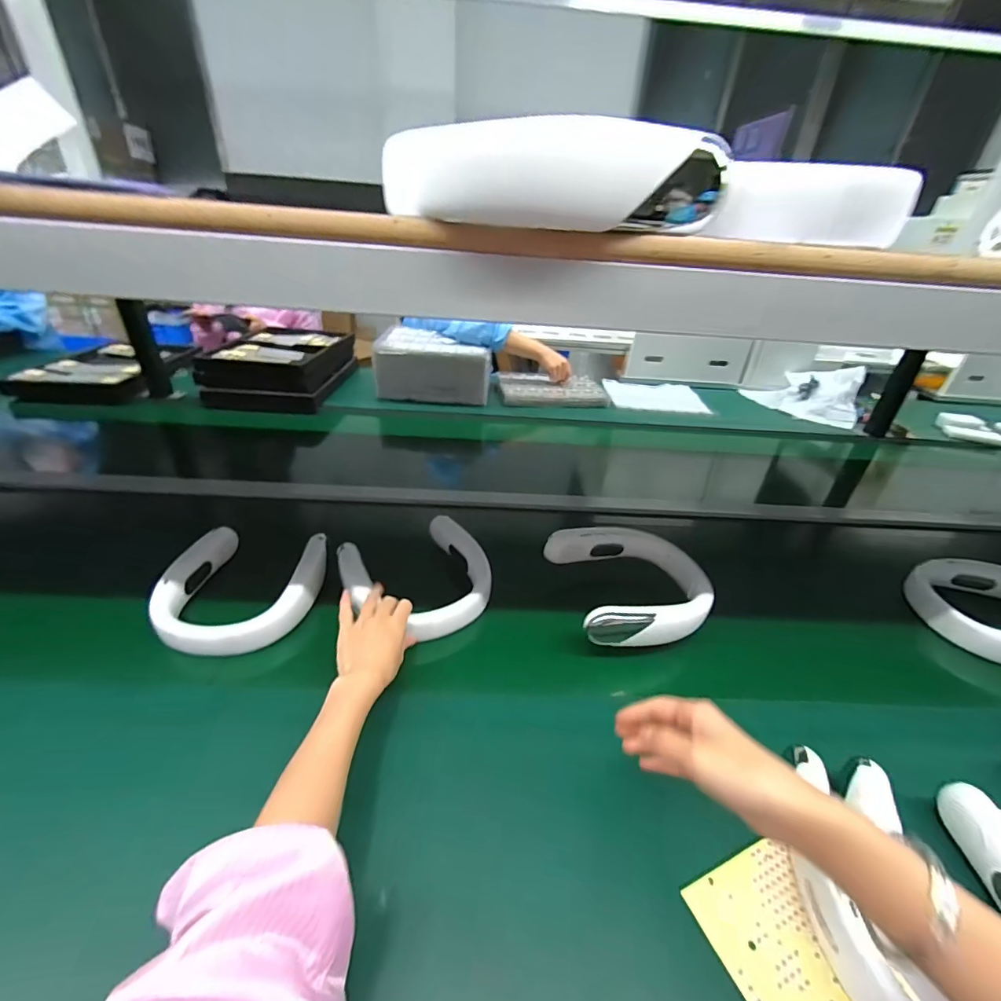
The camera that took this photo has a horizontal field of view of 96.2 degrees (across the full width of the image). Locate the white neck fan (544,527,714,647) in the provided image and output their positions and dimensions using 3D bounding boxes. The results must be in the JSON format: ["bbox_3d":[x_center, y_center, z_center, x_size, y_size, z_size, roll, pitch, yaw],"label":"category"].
[{"bbox_3d":[0.178,0.112,0.627,0.195,0.059,0.201,-6,34,-16],"label":"white neck fan"}]

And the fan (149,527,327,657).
[{"bbox_3d":[-0.345,0.117,0.590,0.187,0.050,0.218,7,33,2],"label":"fan"}]

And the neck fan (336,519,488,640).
[{"bbox_3d":[-0.113,0.106,0.638,0.192,0.038,0.190,-21,41,-34],"label":"neck fan"}]

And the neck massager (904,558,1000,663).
[{"bbox_3d":[0.735,0.163,0.656,0.191,0.062,0.221,-9,35,-20],"label":"neck massager"}]

